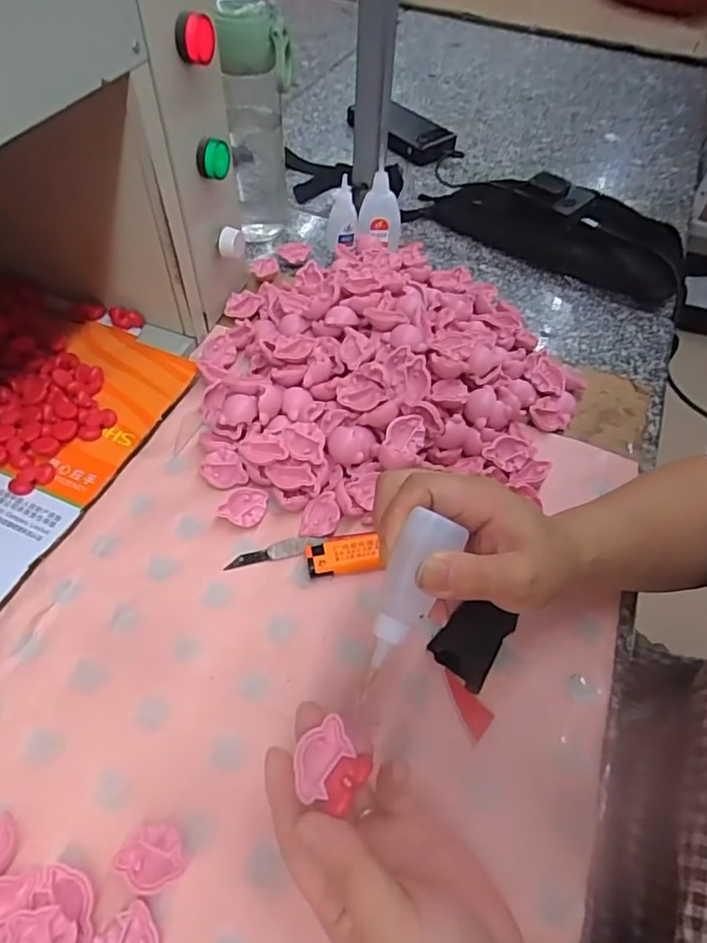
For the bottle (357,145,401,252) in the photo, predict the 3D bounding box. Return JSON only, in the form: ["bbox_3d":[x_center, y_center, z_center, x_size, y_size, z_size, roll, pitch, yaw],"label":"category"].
[{"bbox_3d":[0.029,-0.282,0.603,0.046,0.092,0.024,9,58,0],"label":"bottle"}]

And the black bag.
[{"bbox_3d":[0.236,-0.293,0.669,0.300,0.048,0.139,32,61,14],"label":"black bag"}]

